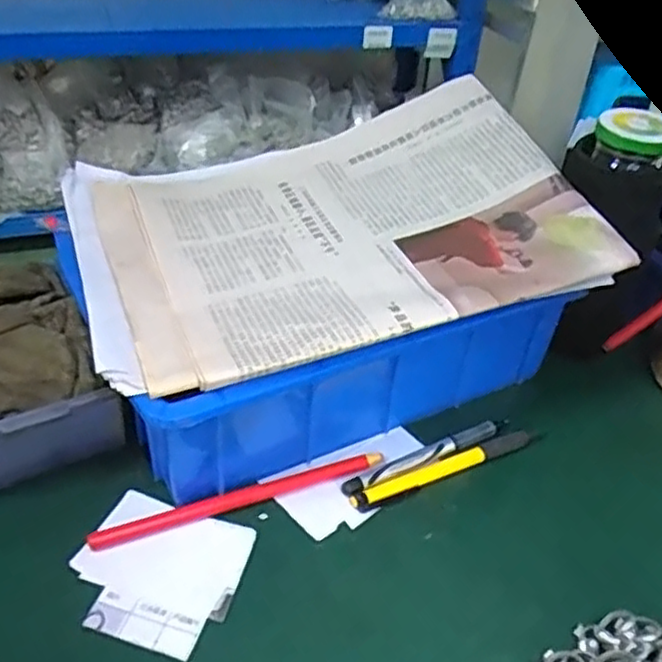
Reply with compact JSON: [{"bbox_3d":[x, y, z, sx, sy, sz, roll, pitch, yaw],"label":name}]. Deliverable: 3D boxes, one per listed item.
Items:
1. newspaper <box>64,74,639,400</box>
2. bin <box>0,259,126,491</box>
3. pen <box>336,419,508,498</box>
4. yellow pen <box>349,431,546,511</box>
[{"bbox_3d":[-0.005,-0.080,0.427,0.296,0.056,0.229,-11,40,-18],"label":"newspaper"},{"bbox_3d":[-0.196,0.021,0.416,0.092,0.065,0.163,-18,43,-26],"label":"bin"},{"bbox_3d":[0.059,0.075,0.419,0.119,0.008,0.012,-18,43,-25],"label":"pen"},{"bbox_3d":[0.072,0.082,0.415,0.132,0.007,0.012,-16,42,-23],"label":"yellow pen"}]

